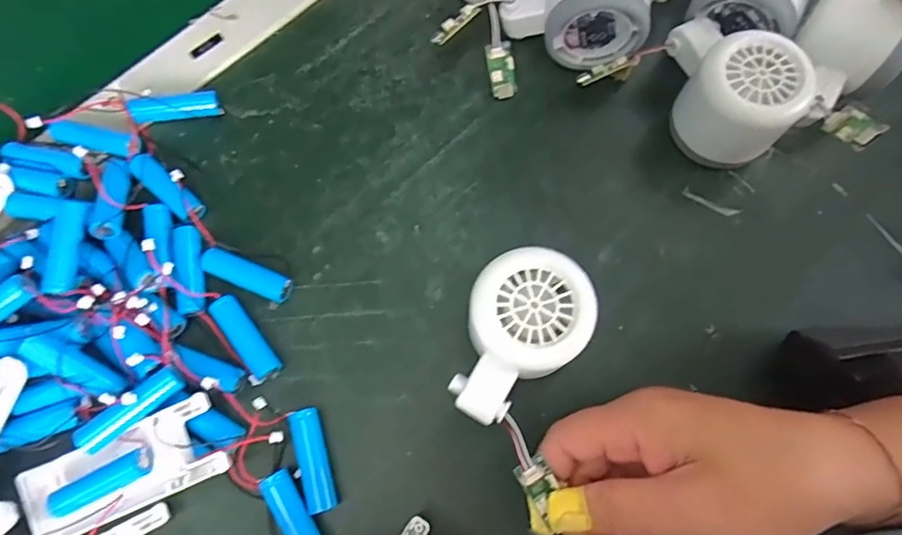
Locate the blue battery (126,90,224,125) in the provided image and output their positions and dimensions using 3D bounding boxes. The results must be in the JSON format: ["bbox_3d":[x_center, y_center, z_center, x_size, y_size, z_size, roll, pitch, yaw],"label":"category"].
[{"bbox_3d":[-0.166,-0.096,0.317,0.050,0.011,0.015,-13,74,-19],"label":"blue battery"}]

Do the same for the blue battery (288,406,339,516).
[{"bbox_3d":[-0.070,0.098,0.270,0.014,0.013,0.050,-17,75,-4],"label":"blue battery"}]

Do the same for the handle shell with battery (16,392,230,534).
[{"bbox_3d":[-0.160,0.100,0.257,0.102,0.023,0.039,-22,76,-6],"label":"handle shell with battery"}]

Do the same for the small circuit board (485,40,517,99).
[{"bbox_3d":[0.032,-0.122,0.325,0.016,0.004,0.032,-13,106,-3],"label":"small circuit board"}]

